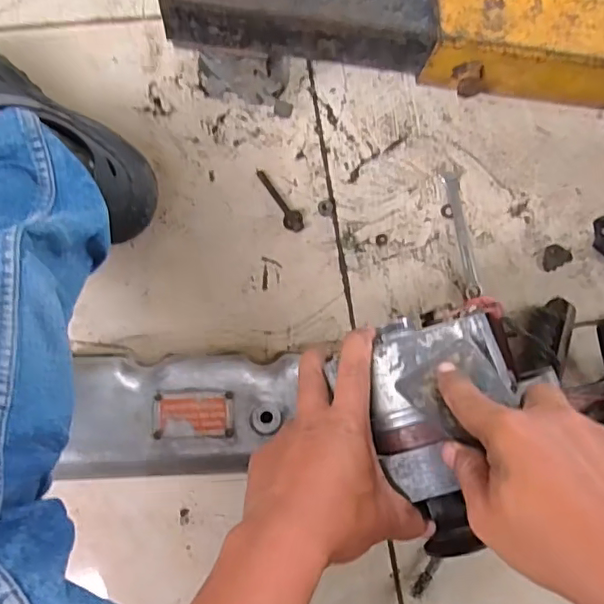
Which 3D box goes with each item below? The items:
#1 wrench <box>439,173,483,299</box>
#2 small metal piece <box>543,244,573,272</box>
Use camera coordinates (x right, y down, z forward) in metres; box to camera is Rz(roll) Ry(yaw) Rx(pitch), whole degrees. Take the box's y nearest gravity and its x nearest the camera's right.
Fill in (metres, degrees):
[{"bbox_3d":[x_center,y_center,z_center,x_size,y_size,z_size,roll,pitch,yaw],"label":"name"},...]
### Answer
[{"bbox_3d":[0.176,-0.073,0.633,0.018,0.009,0.139,-9,84,-7],"label":"wrench"},{"bbox_3d":[0.282,-0.051,0.642,0.037,0.004,0.026,-27,86,-8],"label":"small metal piece"}]

